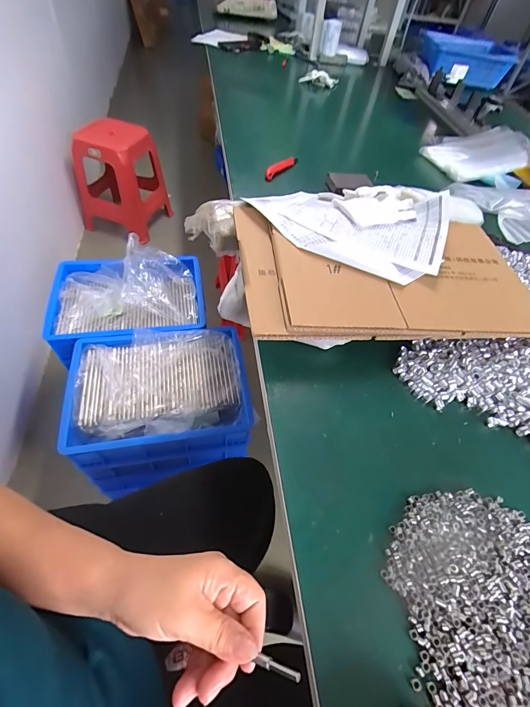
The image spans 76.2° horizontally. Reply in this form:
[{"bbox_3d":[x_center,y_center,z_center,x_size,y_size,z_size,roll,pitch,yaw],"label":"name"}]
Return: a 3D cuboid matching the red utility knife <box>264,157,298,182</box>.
[{"bbox_3d":[0.038,-0.430,0.776,0.015,0.027,0.131,31,55,15],"label":"red utility knife"}]

